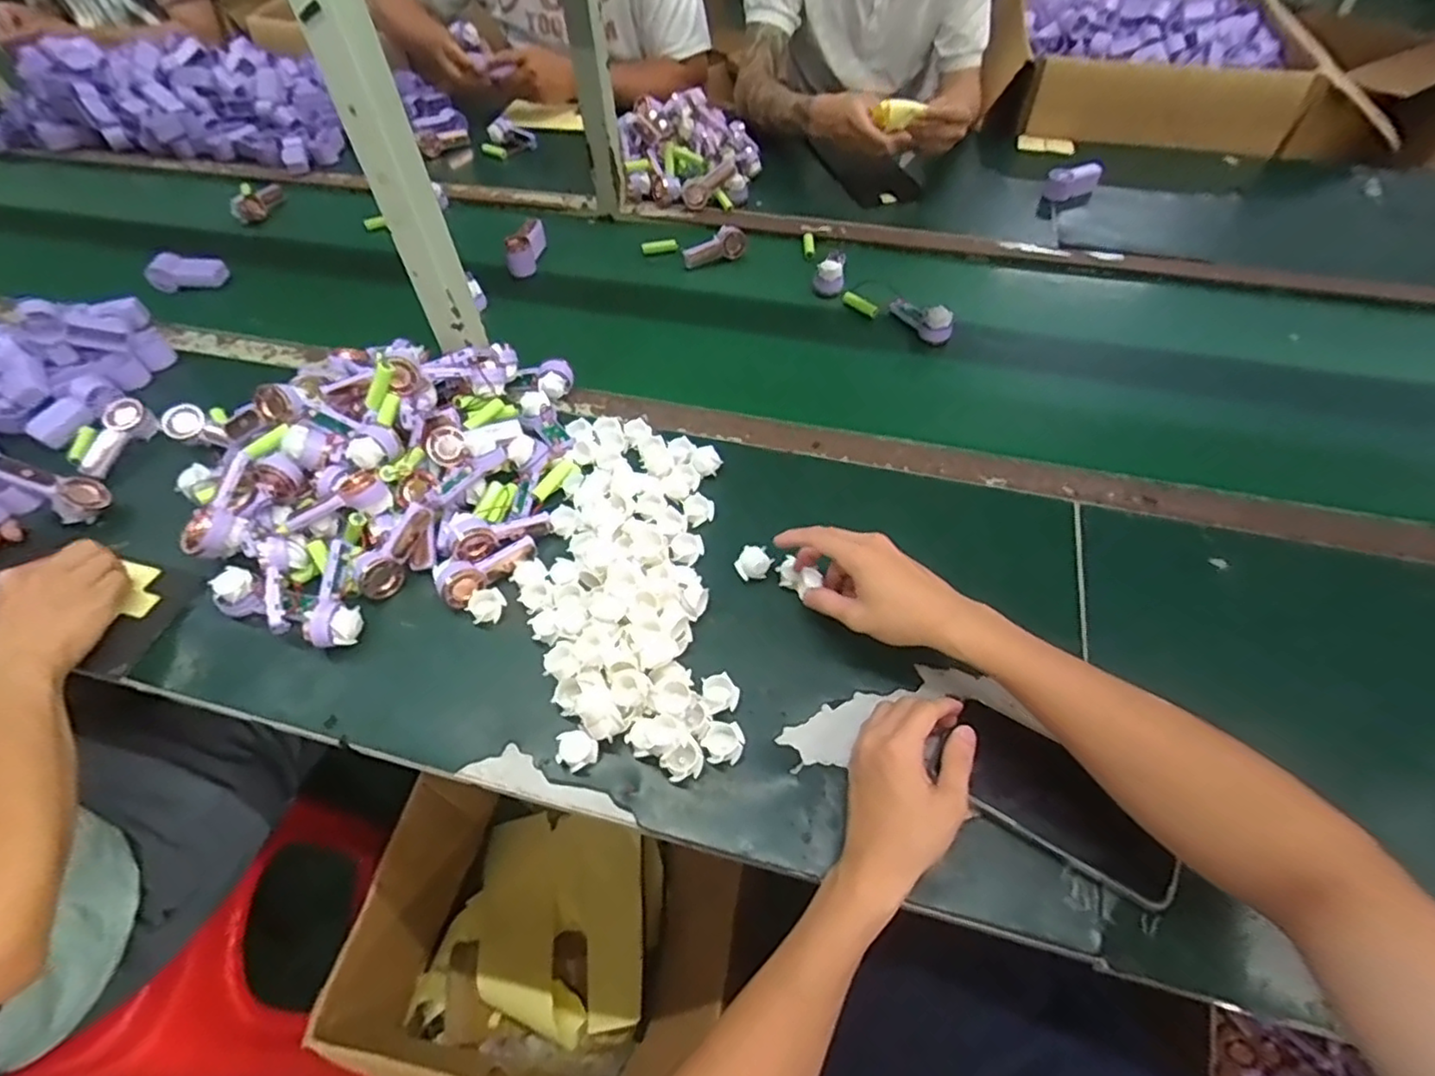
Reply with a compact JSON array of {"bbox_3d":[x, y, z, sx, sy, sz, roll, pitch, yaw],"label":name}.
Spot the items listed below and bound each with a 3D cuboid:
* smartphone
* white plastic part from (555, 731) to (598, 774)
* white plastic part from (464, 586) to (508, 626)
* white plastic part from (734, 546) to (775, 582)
[{"bbox_3d":[0.248,0.188,0.480,0.163,0.013,0.073,31,75,27],"label":"smartphone"},{"bbox_3d":[-0.109,0.167,0.510,0.032,0.016,0.027,6,53,6],"label":"white plastic part"},{"bbox_3d":[-0.208,0.060,0.585,0.031,0.010,0.031,-1,53,1],"label":"white plastic part"},{"bbox_3d":[0.032,0.025,0.595,0.028,0.032,0.026,-32,58,-20],"label":"white plastic part"}]

